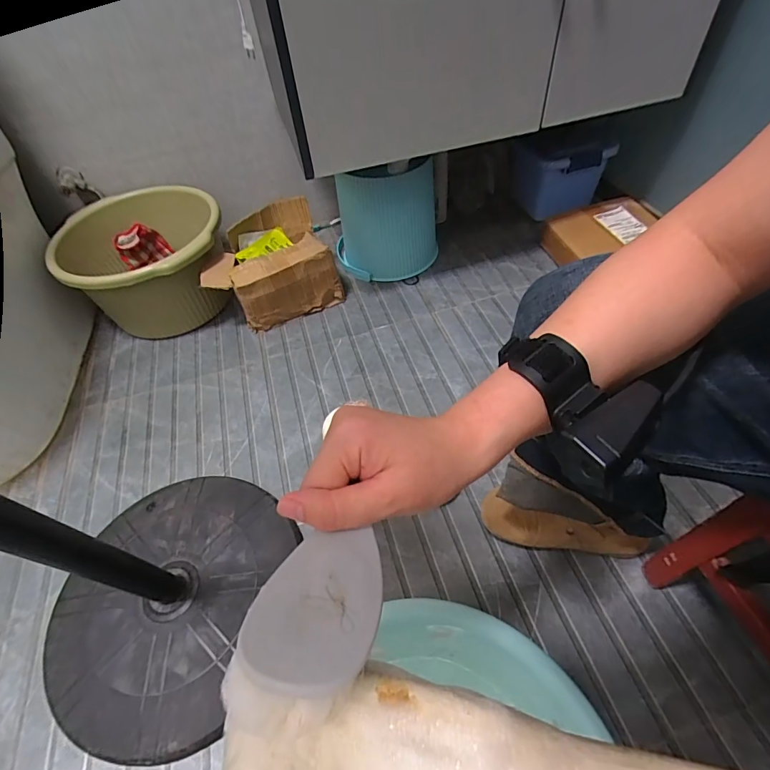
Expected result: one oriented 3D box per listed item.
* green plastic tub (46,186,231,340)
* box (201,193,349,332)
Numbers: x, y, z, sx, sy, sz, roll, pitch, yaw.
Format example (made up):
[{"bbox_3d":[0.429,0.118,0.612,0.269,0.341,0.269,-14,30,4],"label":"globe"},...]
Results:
[{"bbox_3d":[-0.538,-0.279,0.998,0.345,0.224,0.328,-21,53,-10],"label":"green plastic tub"},{"bbox_3d":[-0.267,-0.267,0.983,0.283,0.198,0.174,-23,54,-12],"label":"box"}]

